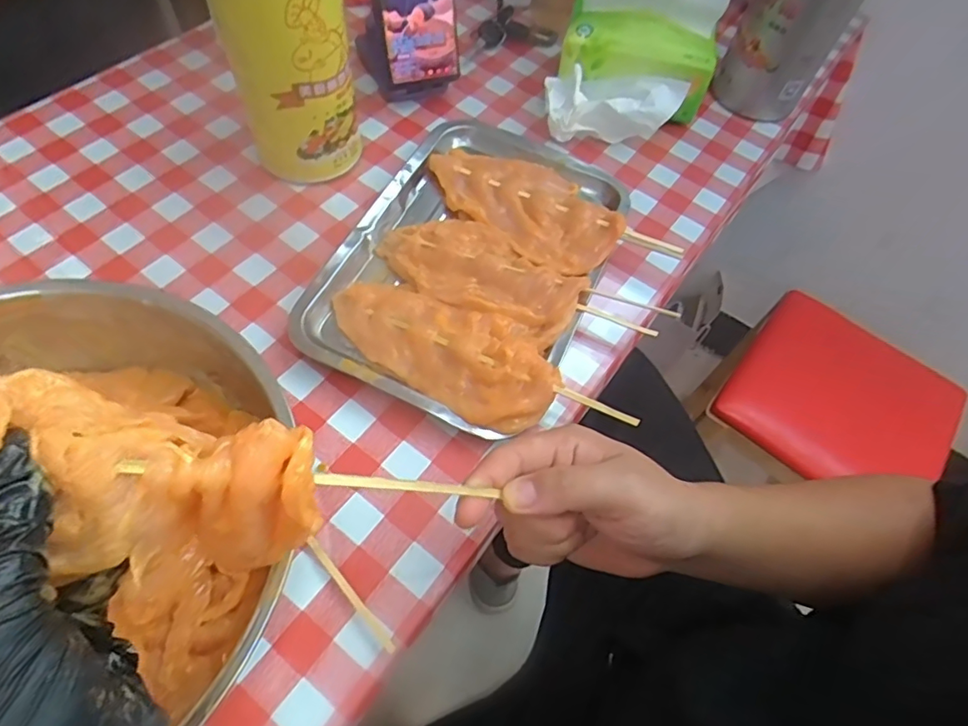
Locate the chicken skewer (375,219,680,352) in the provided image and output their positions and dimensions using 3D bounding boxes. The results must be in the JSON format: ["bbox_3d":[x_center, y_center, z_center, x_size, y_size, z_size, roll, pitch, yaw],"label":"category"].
[{"bbox_3d":[0.024,-0.064,0.458,0.234,0.024,0.082,28,60,9],"label":"chicken skewer"}]

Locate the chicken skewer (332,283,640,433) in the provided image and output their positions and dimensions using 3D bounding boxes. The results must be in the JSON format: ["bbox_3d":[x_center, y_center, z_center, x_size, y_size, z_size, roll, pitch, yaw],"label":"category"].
[{"bbox_3d":[-0.010,-0.005,0.419,0.230,0.024,0.082,32,61,12],"label":"chicken skewer"}]

